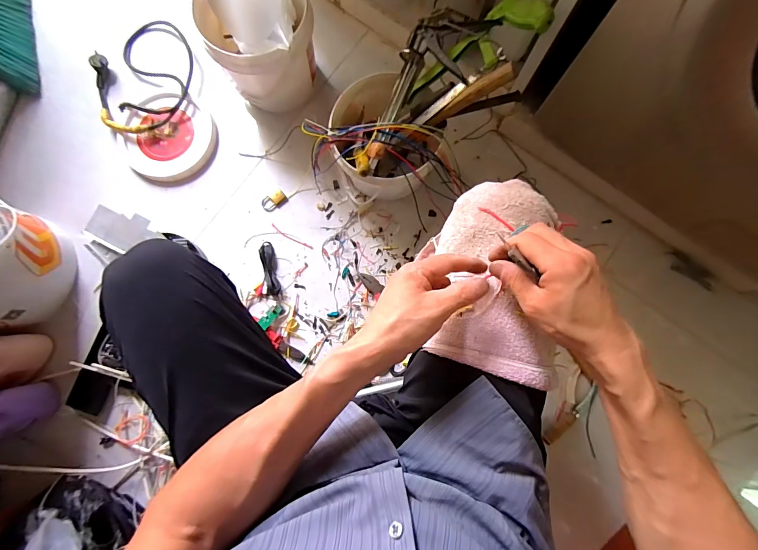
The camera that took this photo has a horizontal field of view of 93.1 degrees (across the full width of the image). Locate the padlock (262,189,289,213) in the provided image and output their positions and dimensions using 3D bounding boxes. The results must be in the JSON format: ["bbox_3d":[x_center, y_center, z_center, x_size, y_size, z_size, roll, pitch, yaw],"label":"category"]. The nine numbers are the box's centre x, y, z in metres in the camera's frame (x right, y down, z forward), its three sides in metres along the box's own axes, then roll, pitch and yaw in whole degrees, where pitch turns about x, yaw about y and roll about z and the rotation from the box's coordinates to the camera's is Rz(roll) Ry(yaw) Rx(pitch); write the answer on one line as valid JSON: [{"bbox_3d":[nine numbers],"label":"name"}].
[{"bbox_3d":[-0.246,-0.175,0.845,0.060,0.012,0.038,-28,83,-3],"label":"padlock"}]

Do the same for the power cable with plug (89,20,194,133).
[{"bbox_3d":[-0.575,-0.493,0.875,0.244,0.035,0.301,-17,83,-2],"label":"power cable with plug"}]

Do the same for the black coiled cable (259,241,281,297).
[{"bbox_3d":[-0.249,-0.014,0.820,0.033,0.019,0.125,-15,82,-1],"label":"black coiled cable"}]

